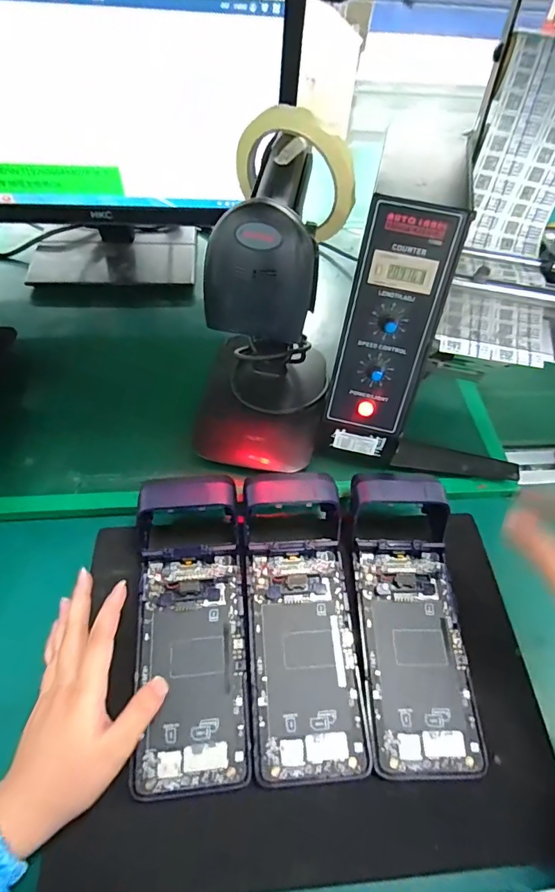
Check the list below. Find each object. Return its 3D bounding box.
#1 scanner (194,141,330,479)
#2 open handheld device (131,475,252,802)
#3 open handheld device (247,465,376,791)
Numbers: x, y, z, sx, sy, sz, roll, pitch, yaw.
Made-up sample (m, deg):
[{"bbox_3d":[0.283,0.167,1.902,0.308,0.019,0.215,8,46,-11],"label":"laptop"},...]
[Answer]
[{"bbox_3d":[-0.004,-0.101,0.387,0.101,0.231,0.145,7,56,0],"label":"scanner"},{"bbox_3d":[-0.066,0.129,0.359,0.079,0.027,0.220,-4,63,-7],"label":"open handheld device"},{"bbox_3d":[0.018,0.125,0.361,0.083,0.026,0.217,-1,58,-4],"label":"open handheld device"}]

